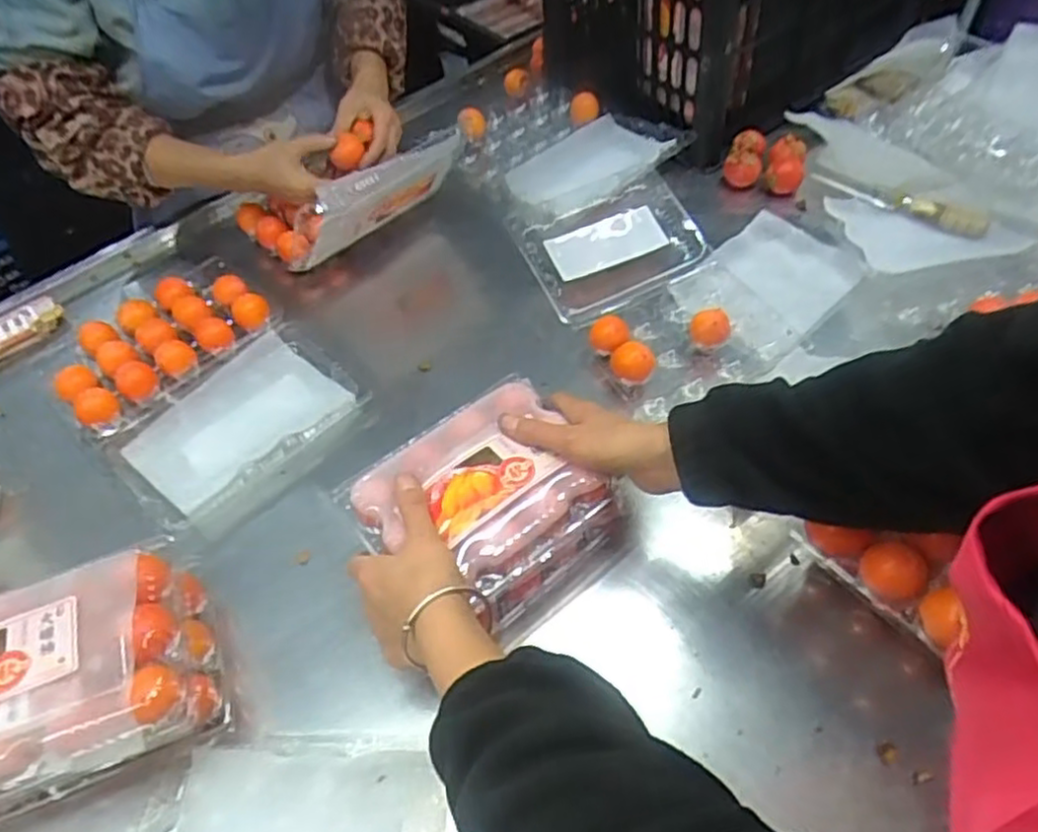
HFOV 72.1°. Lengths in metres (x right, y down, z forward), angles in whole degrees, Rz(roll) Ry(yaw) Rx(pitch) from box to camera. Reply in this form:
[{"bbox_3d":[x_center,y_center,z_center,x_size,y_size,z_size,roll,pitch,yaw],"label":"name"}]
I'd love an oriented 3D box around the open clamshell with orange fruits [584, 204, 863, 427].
[{"bbox_3d":[0.230,-0.118,0.775,0.336,0.048,0.161,-36,57,-22],"label":"open clamshell with orange fruits"}]

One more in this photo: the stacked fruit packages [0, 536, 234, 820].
[{"bbox_3d":[-0.342,0.207,0.520,0.217,0.116,0.143,-20,52,-11],"label":"stacked fruit packages"}]

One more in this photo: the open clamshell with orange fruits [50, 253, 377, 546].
[{"bbox_3d":[-0.335,-0.029,0.759,0.302,0.064,0.230,36,62,28],"label":"open clamshell with orange fruits"}]

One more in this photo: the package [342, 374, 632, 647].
[{"bbox_3d":[-0.020,0.082,0.592,0.177,0.109,0.157,-38,58,-23],"label":"package"}]

